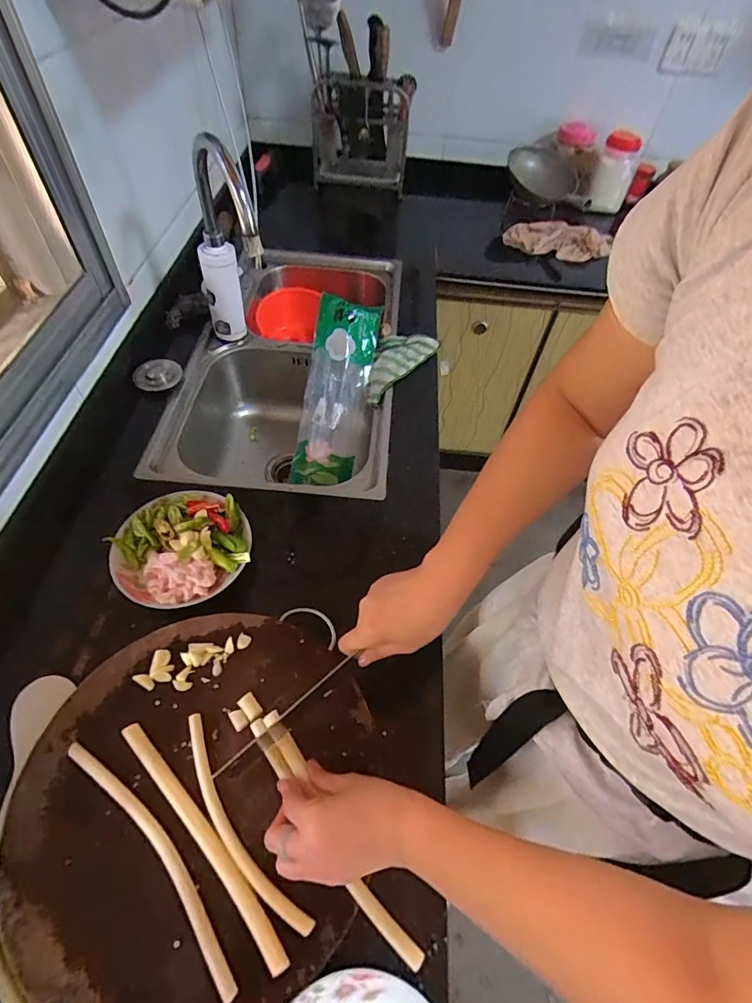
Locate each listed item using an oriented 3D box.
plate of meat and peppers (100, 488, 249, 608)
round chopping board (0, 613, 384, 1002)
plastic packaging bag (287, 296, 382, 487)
[{"bbox_3d":[-0.259,0.055,0.614,0.173,0.046,0.159,2,54,-3],"label":"plate of meat and peppers"},{"bbox_3d":[-0.170,0.285,0.460,0.338,0.032,0.337,2,54,-3],"label":"round chopping board"},{"bbox_3d":[-0.076,-0.218,0.917,0.138,0.045,0.367,12,93,4],"label":"plastic packaging bag"}]

